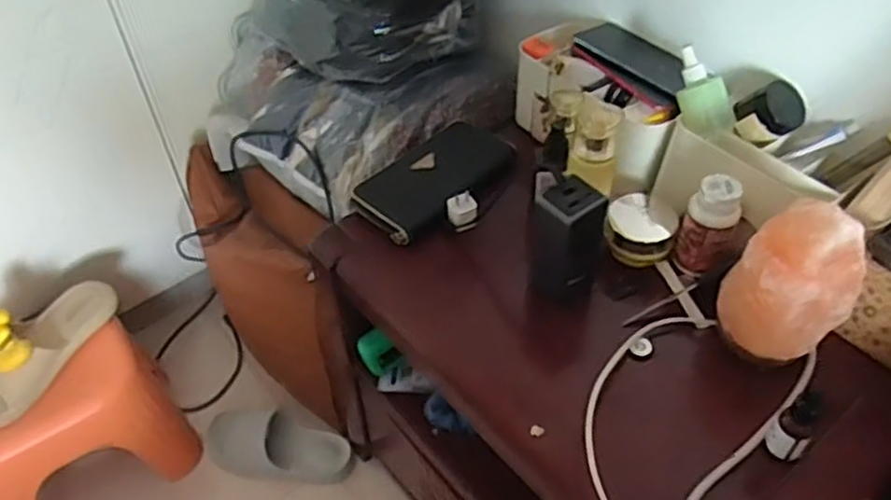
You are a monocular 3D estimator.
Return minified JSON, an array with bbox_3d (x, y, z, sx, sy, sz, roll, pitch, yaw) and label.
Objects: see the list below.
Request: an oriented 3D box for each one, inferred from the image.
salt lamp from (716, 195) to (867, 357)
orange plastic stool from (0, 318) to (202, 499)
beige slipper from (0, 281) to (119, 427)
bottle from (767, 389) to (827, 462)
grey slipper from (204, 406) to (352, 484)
[{"bbox_3d":[0.311,0.030,0.643,0.095,0.160,0.073,36,57,29],"label":"salt lamp"},{"bbox_3d":[-0.569,0.271,1.093,0.295,0.272,0.211,-29,53,-23],"label":"orange plastic stool"},{"bbox_3d":[-0.590,0.128,1.020,0.106,0.078,0.258,21,51,20],"label":"beige slipper"},{"bbox_3d":[0.299,0.150,0.611,0.031,0.073,0.025,34,57,28],"label":"bottle"},{"bbox_3d":[-0.278,0.326,1.187,0.247,0.074,0.093,6,48,7],"label":"grey slipper"}]

